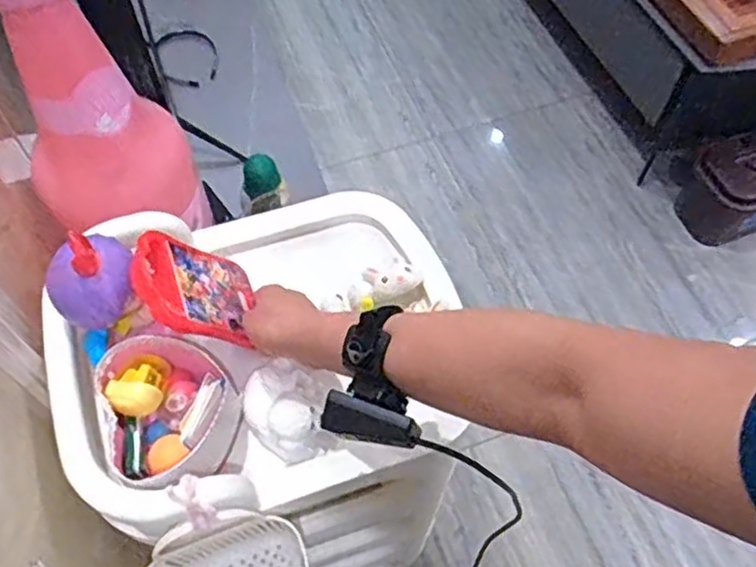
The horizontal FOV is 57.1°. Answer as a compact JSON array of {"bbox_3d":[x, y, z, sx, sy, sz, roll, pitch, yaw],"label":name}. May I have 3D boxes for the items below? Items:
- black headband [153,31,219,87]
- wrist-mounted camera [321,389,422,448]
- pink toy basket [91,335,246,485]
[{"bbox_3d":[-0.375,-0.448,1.380,0.147,0.021,0.111,-46,112,-37],"label":"black headband"},{"bbox_3d":[-0.006,0.102,0.506,0.073,0.025,0.024,20,61,10],"label":"wrist-mounted camera"},{"bbox_3d":[-0.173,0.117,0.600,0.106,0.073,0.134,-17,62,-11],"label":"pink toy basket"}]

